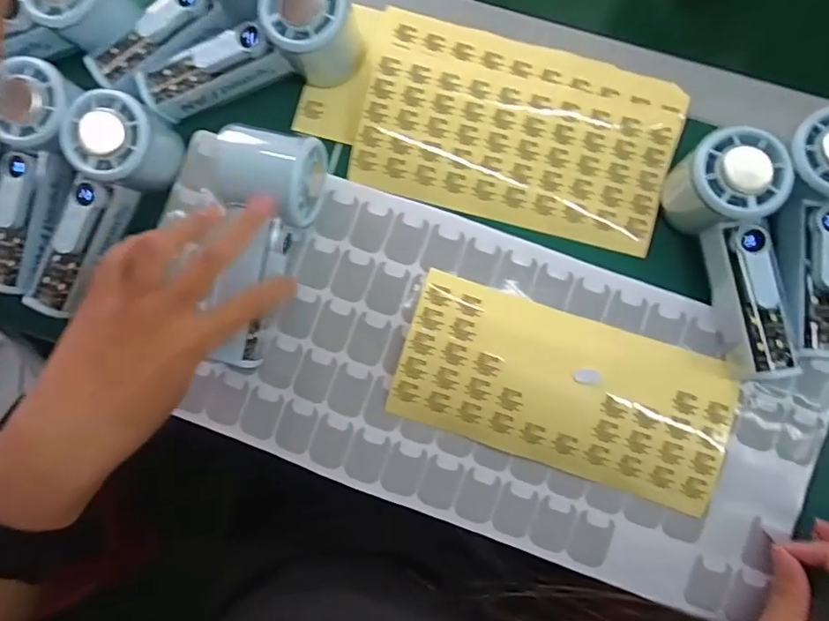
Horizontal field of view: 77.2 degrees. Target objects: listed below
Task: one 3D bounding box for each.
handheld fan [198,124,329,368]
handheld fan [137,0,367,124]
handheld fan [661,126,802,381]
[{"bbox_3d":[-0.102,-0.040,0.345,0.060,0.052,0.151,11,98,2],"label":"handheld fan"},{"bbox_3d":[-0.111,-0.180,0.366,0.156,0.054,0.061,-15,84,13],"label":"handheld fan"},{"bbox_3d":[0.208,-0.034,0.333,0.057,0.053,0.152,-13,85,1],"label":"handheld fan"}]

